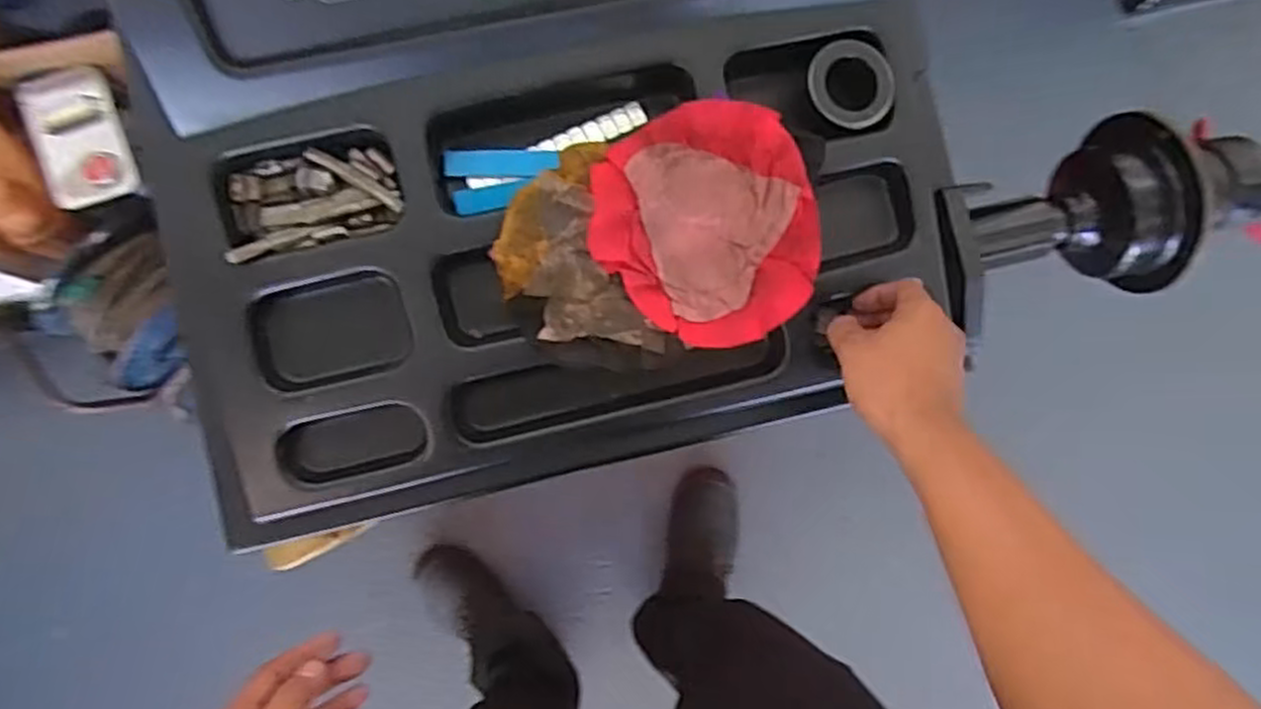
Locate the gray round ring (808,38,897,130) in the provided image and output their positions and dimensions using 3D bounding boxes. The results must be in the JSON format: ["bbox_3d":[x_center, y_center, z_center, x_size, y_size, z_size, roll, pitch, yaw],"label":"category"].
[{"bbox_3d":[0.158,-0.192,0.562,0.063,0.017,0.057,8,86,-4],"label":"gray round ring"}]

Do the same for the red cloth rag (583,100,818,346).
[{"bbox_3d":[0.056,-0.088,0.546,0.146,0.032,0.162,-33,92,-3],"label":"red cloth rag"}]

